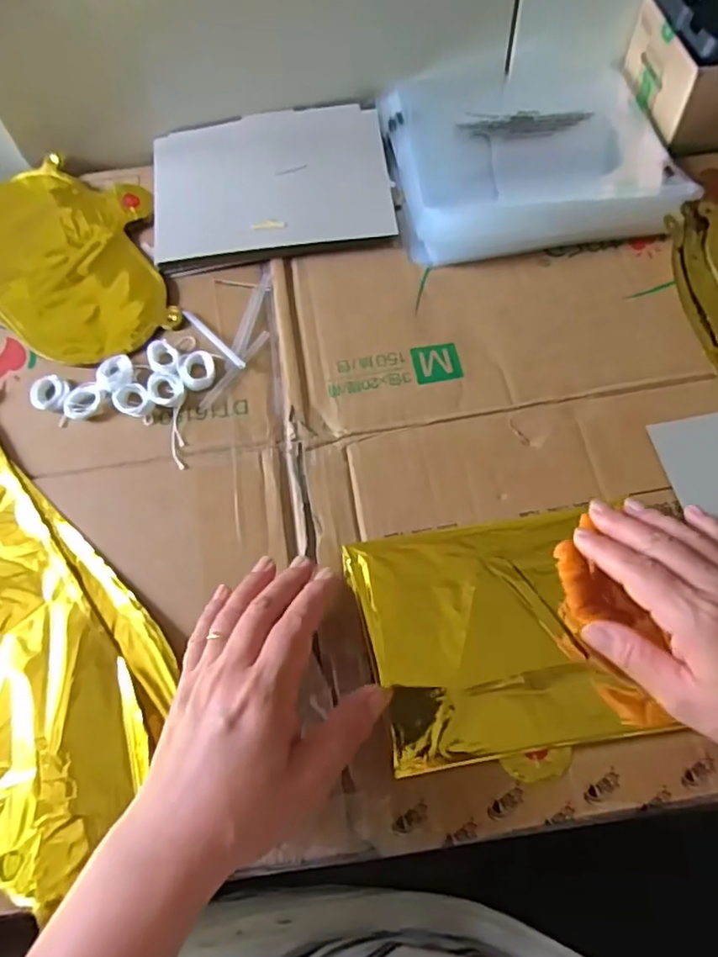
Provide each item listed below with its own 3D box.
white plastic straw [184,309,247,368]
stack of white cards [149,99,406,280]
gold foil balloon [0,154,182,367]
[{"bbox_3d":[-0.110,-0.106,0.457,0.008,0.005,0.075,-39,67,-15],"label":"white plastic straw"},{"bbox_3d":[-0.077,-0.261,0.530,0.201,0.014,0.175,-10,63,-1],"label":"stack of white cards"},{"bbox_3d":[-0.363,-0.171,0.505,0.414,0.008,0.212,-6,63,1],"label":"gold foil balloon"}]

